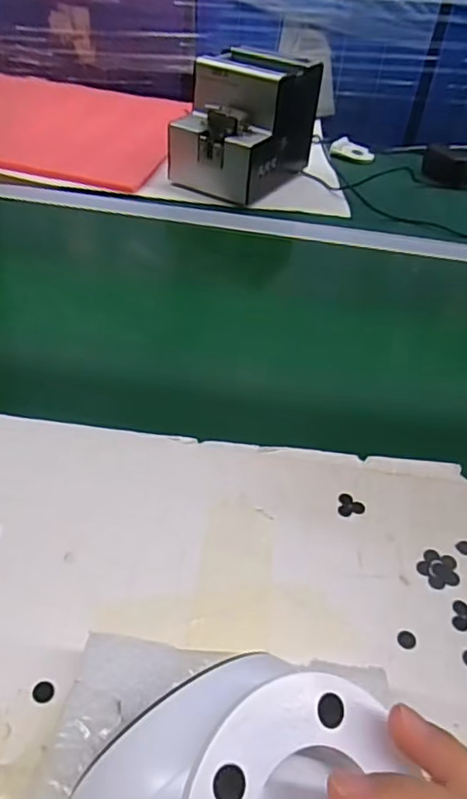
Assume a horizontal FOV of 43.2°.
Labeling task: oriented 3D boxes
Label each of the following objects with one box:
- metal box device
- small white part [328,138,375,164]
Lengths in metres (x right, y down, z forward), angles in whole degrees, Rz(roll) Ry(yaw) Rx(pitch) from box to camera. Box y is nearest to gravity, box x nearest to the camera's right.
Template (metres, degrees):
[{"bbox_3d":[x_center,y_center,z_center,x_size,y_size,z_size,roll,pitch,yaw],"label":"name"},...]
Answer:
[{"bbox_3d":[0.016,-0.374,0.792,0.124,0.140,0.191,24,44,20],"label":"metal box device"},{"bbox_3d":[0.195,-0.404,0.959,0.071,0.026,0.038,12,41,6],"label":"small white part"}]

